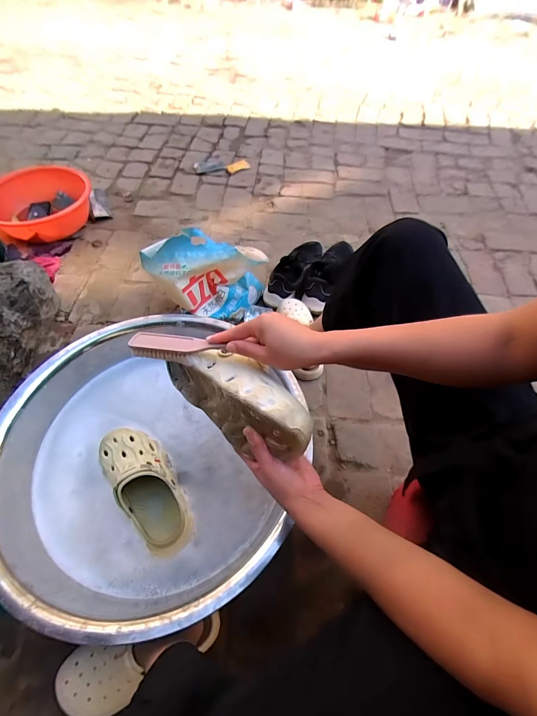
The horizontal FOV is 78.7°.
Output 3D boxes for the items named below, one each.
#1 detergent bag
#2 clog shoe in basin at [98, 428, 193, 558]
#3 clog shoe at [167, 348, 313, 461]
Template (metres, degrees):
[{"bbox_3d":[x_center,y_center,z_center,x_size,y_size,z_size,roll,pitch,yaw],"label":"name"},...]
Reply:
[{"bbox_3d":[-0.146,-0.213,0.868,0.299,0.241,0.111,-19,60,-14],"label":"detergent bag"},{"bbox_3d":[-0.242,0.241,0.640,0.110,0.086,0.267,-36,65,-22],"label":"clog shoe in basin"},{"bbox_3d":[-0.052,0.054,0.462,0.254,0.105,0.088,21,59,35],"label":"clog shoe"}]

